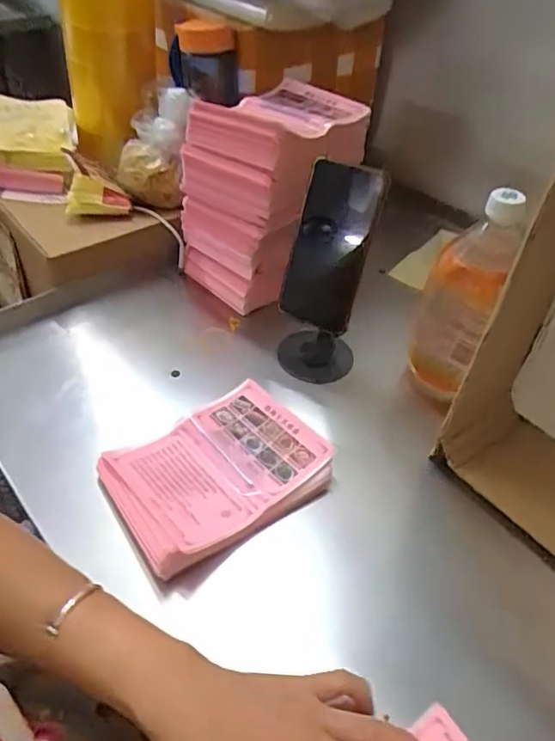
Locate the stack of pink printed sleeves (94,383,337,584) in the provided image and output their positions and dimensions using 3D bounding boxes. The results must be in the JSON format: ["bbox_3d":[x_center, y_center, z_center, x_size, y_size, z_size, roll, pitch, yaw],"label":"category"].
[{"bbox_3d":[-0.054,0.088,0.486,0.179,0.040,0.139,-28,53,-28],"label":"stack of pink printed sleeves"}]

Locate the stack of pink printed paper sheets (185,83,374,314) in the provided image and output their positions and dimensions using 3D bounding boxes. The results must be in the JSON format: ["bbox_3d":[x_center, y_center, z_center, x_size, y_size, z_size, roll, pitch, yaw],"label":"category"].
[{"bbox_3d":[-0.007,-0.211,0.660,0.146,0.199,0.183,34,52,27],"label":"stack of pink printed paper sheets"}]

